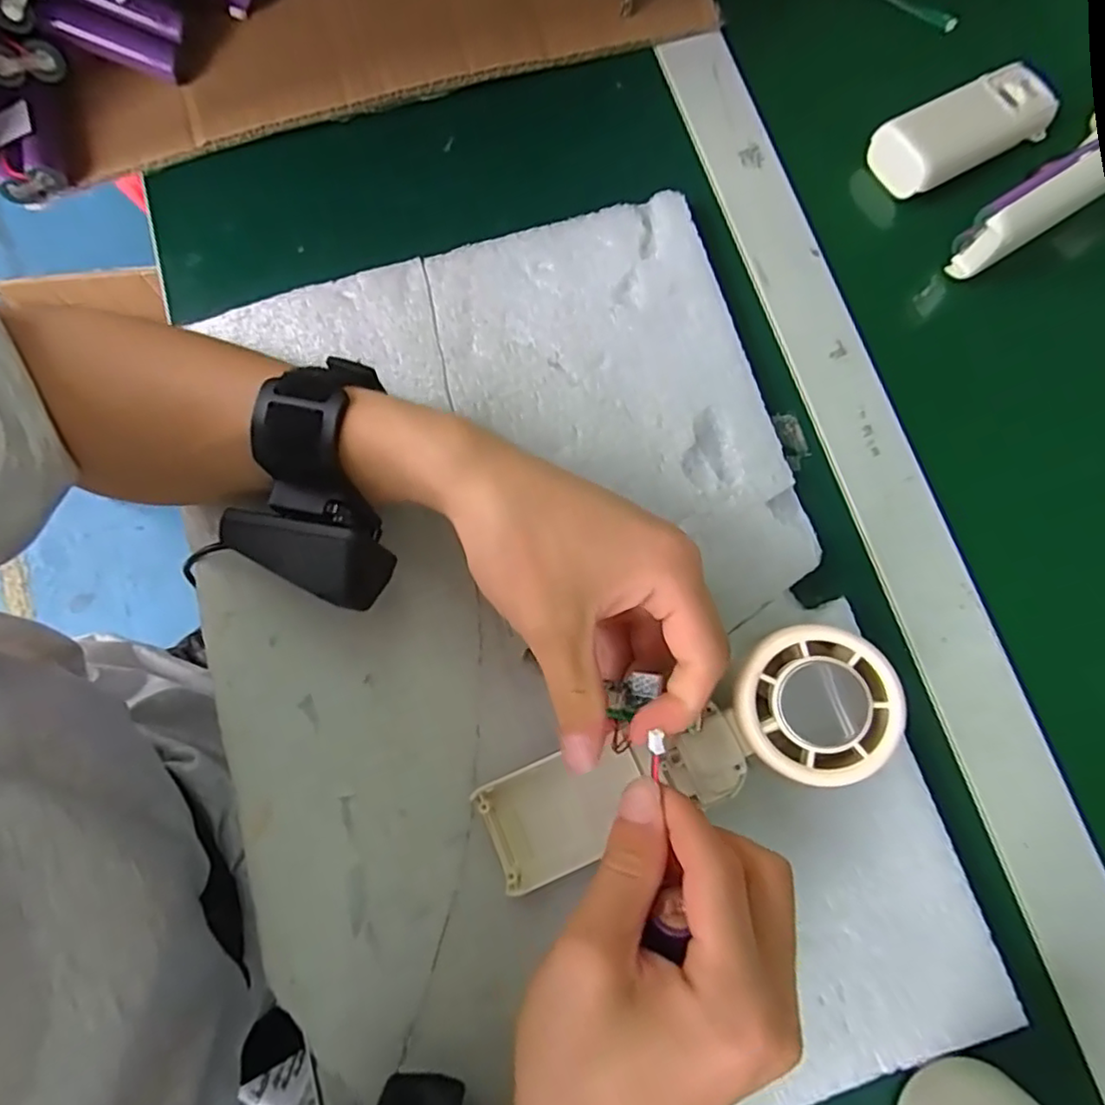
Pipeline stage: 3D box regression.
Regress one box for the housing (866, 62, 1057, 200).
[{"bbox_3d":[0.226,-0.231,0.343,0.101,0.017,0.041,-29,79,-6],"label":"housing"}]

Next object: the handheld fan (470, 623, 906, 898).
[{"bbox_3d":[0.047,0.080,0.240,0.163,0.027,0.051,-29,78,19],"label":"handheld fan"}]

